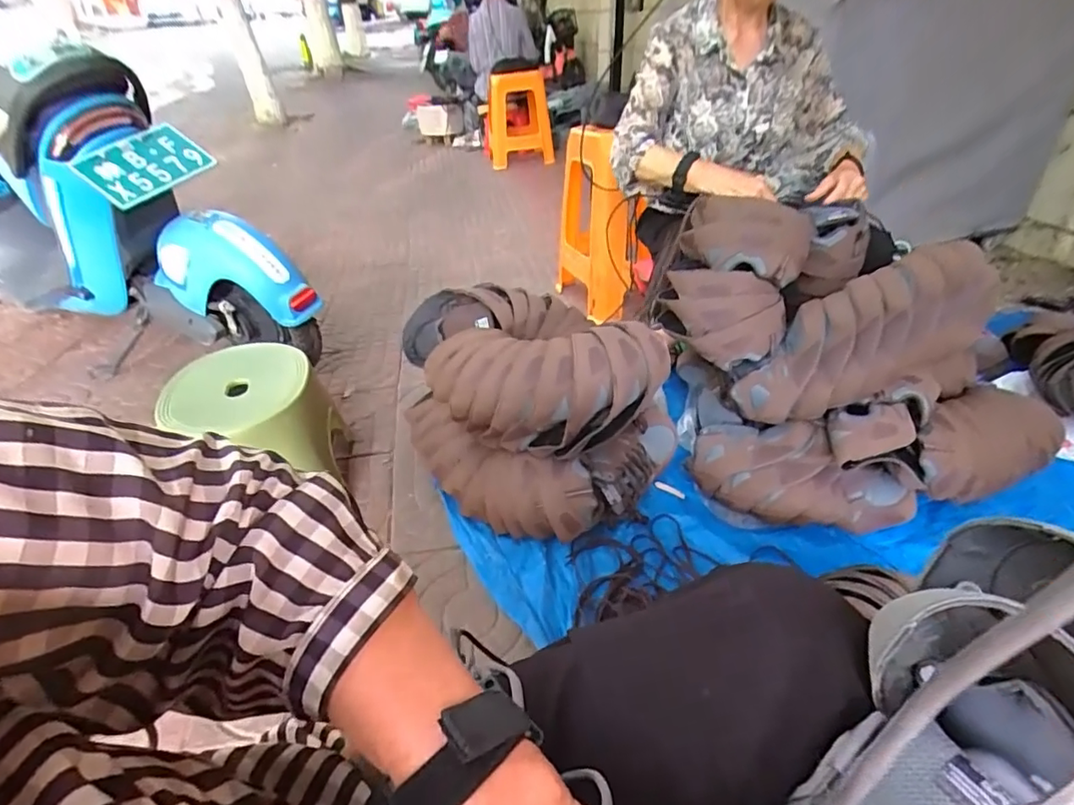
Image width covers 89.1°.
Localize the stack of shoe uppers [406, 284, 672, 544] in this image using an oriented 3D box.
[{"bbox_3d":[-0.019,-0.027,0.920,0.323,0.298,0.445,-28,44,-33],"label":"stack of shoe uppers"}]

